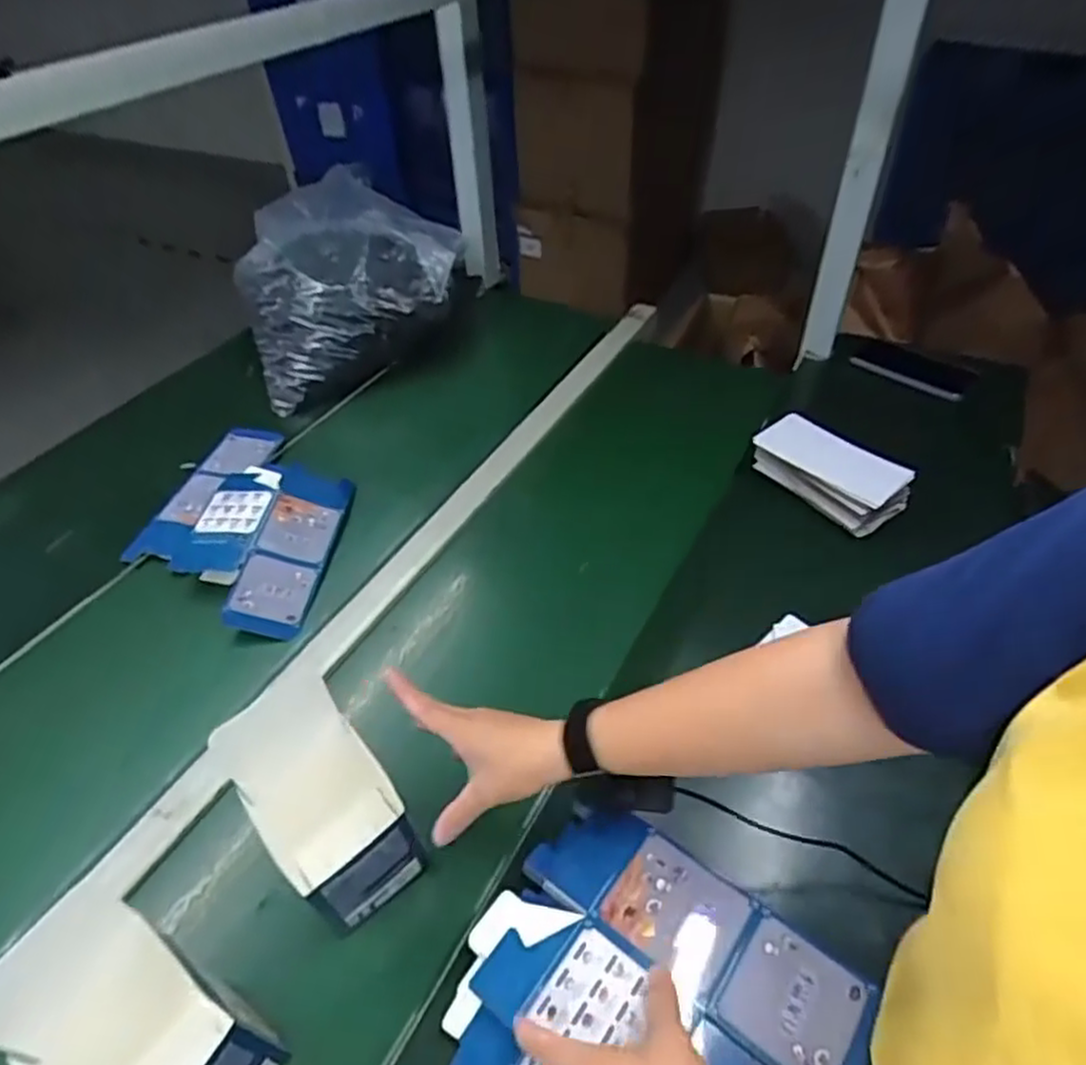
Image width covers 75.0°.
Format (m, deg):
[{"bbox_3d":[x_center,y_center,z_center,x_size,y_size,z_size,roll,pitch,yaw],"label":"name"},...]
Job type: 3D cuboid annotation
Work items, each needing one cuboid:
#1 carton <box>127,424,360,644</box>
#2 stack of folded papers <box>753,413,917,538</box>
[{"bbox_3d":[-0.342,-0.021,0.825,0.244,0.032,0.256,14,53,16],"label":"carton"},{"bbox_3d":[0.334,-0.069,0.825,0.164,0.062,0.077,33,61,28],"label":"stack of folded papers"}]

